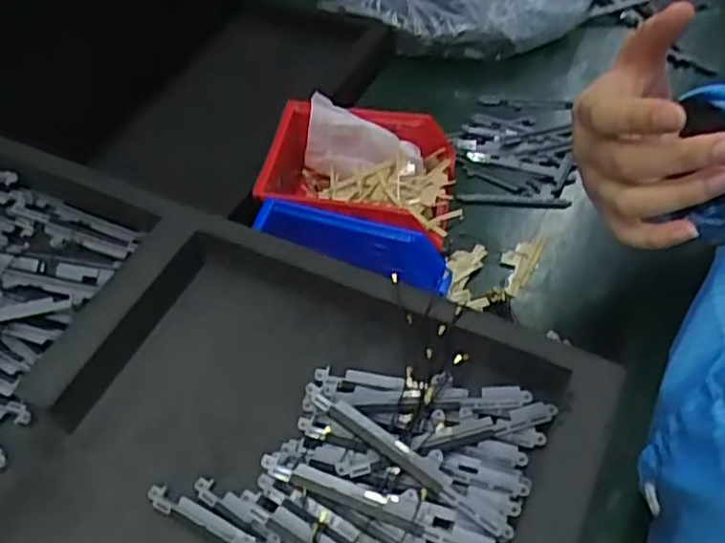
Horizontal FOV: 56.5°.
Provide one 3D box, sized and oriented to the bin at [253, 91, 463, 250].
[{"bbox_3d":[-0.006,-0.069,0.534,0.162,0.077,0.123,-1,52,5],"label":"bin"}]

